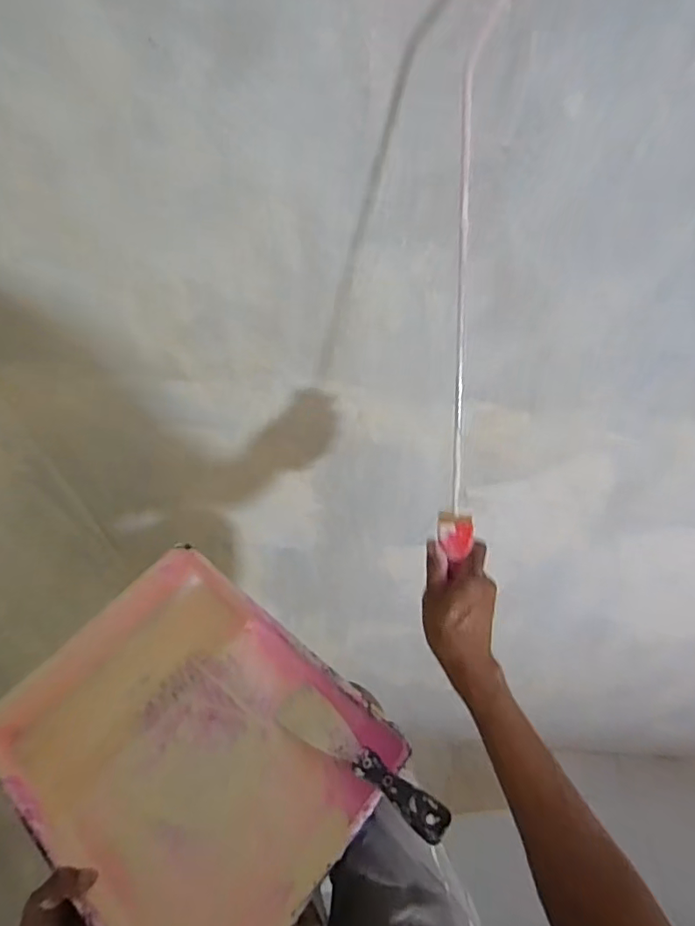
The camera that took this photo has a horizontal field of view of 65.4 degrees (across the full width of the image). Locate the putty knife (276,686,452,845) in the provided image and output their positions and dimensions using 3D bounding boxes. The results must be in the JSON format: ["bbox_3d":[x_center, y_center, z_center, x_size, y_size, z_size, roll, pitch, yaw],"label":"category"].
[{"bbox_3d":[0.009,0.277,0.512,0.200,0.020,0.042,18,51,43],"label":"putty knife"}]

